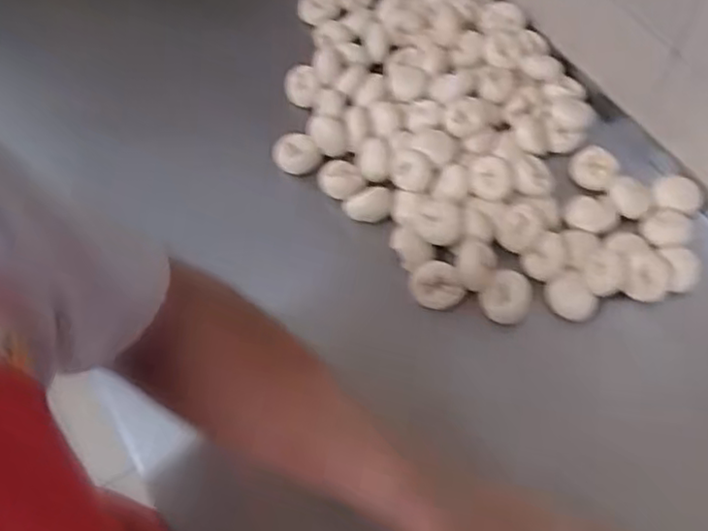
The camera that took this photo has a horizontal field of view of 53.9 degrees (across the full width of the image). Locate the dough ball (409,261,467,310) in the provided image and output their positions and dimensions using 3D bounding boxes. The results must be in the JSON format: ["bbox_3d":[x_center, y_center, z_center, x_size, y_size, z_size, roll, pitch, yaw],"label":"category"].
[{"bbox_3d":[0.080,0.021,0.677,0.047,0.028,0.041,-16,63,-5],"label":"dough ball"}]

